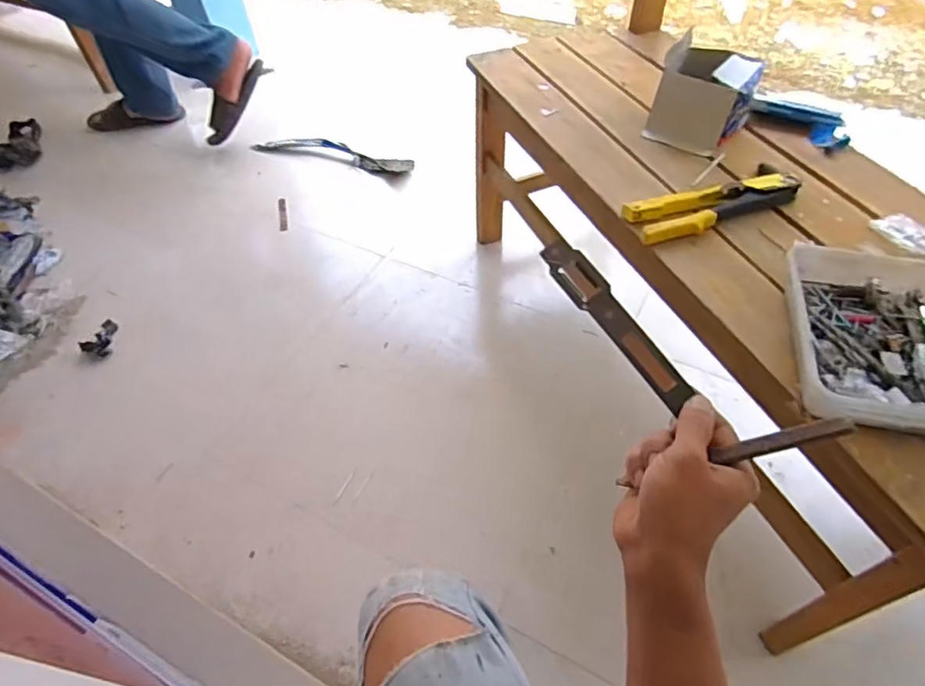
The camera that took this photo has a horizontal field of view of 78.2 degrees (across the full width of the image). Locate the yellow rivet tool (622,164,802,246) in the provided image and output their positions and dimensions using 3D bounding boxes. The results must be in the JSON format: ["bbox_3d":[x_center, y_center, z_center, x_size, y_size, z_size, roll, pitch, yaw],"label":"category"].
[{"bbox_3d":[0.344,-0.194,0.771,0.243,0.033,0.082,-19,53,-11],"label":"yellow rivet tool"}]

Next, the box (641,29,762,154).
[{"bbox_3d":[0.377,-0.384,0.889,0.138,0.110,0.146,21,56,19],"label":"box"}]

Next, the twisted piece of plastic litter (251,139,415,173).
[{"bbox_3d":[-0.384,-0.554,1.669,0.500,0.034,0.097,16,55,15],"label":"twisted piece of plastic litter"}]

